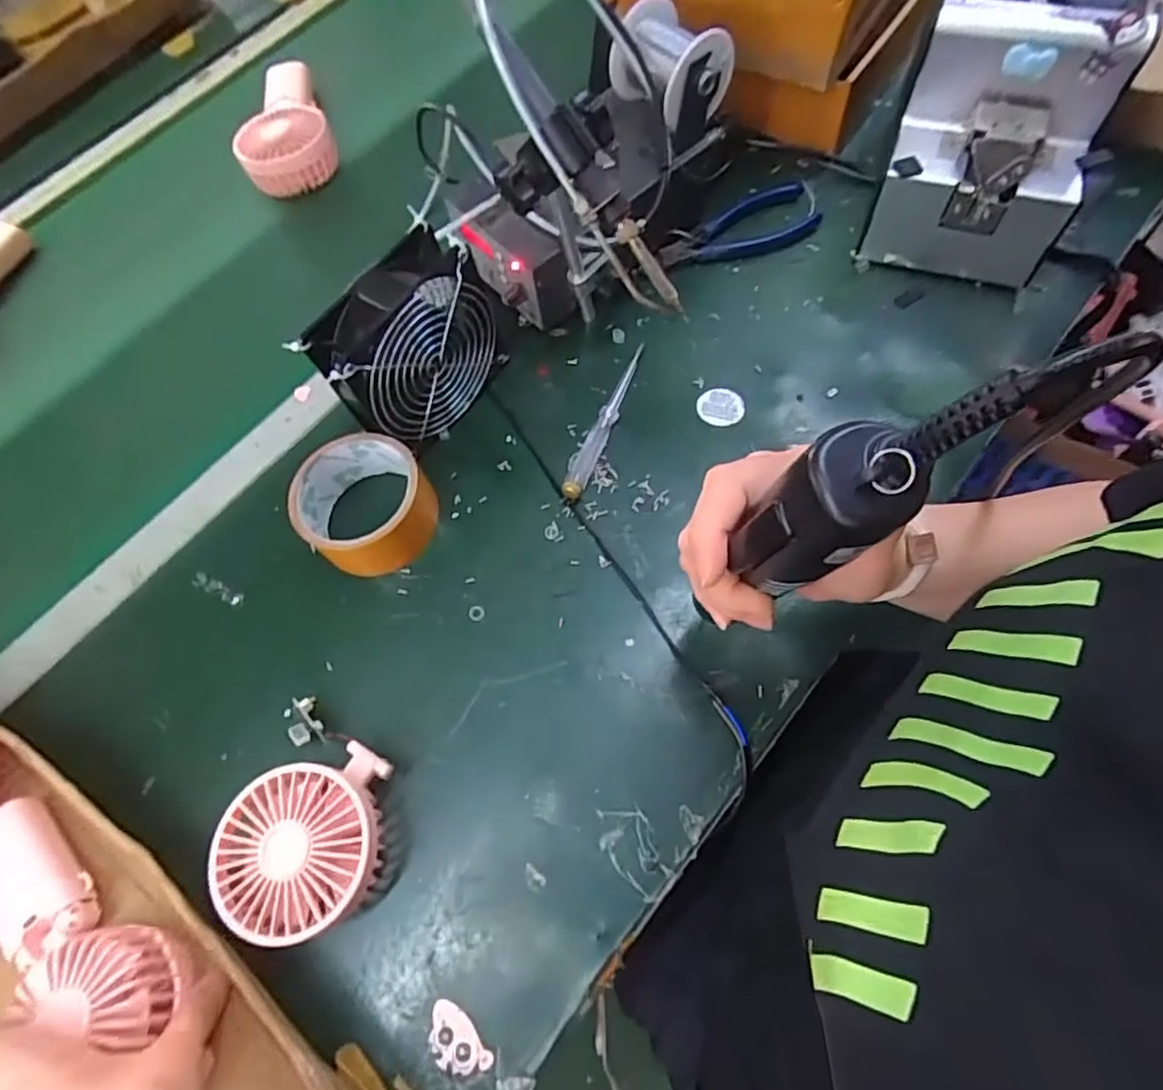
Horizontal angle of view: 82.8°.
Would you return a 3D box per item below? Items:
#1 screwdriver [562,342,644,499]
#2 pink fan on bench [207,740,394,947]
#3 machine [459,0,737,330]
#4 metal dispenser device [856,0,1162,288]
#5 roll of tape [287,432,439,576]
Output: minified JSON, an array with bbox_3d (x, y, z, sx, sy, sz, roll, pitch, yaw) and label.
[{"bbox_3d":[0.018,-0.093,0.489,0.016,0.016,0.135,19,70,17],"label":"screwdriver"},{"bbox_3d":[-0.155,0.167,0.377,0.091,0.046,0.098,-6,66,4],"label":"pink fan on bench"},{"bbox_3d":[-0.001,-0.271,0.456,0.177,0.219,0.244,13,69,12],"label":"machine"},{"bbox_3d":[0.292,-0.309,0.471,0.131,0.140,0.168,16,69,13],"label":"metal dispenser device"},{"bbox_3d":[-0.149,-0.029,0.458,0.088,0.048,0.084,-4,66,8],"label":"roll of tape"}]

